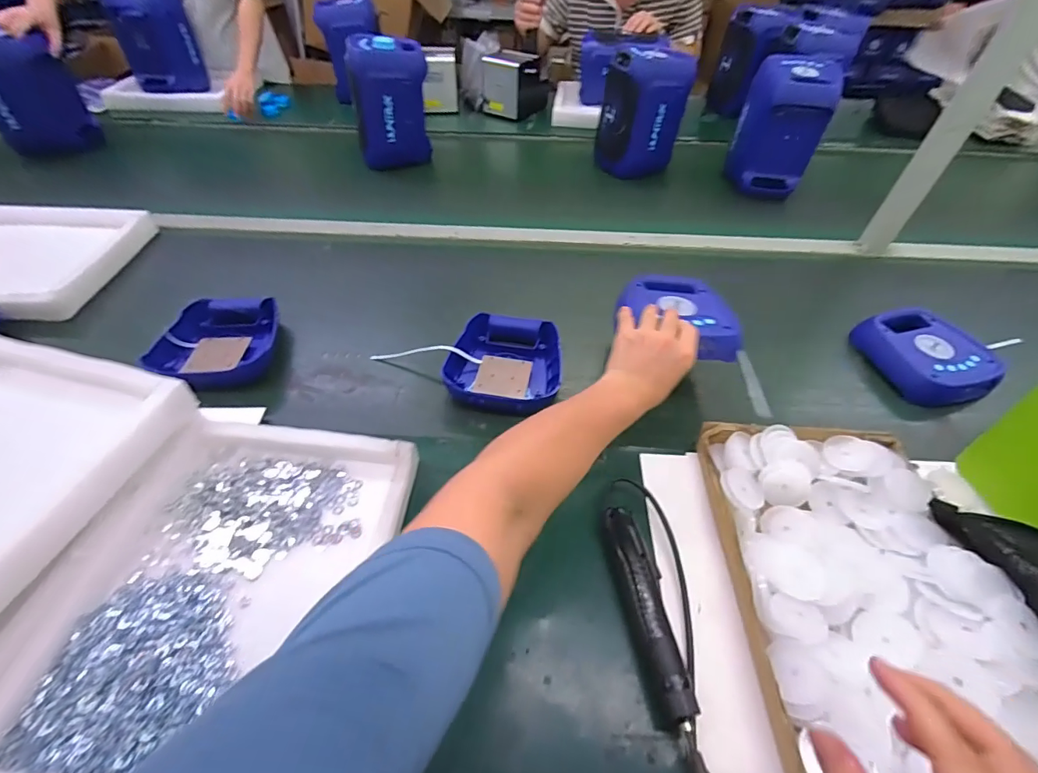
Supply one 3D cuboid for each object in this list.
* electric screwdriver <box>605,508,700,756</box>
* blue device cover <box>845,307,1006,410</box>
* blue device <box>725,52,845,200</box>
[{"bbox_3d":[0.127,0.225,0.458,0.036,0.037,0.209,-5,48,-6],"label":"electric screwdriver"},{"bbox_3d":[0.635,-0.047,0.712,0.154,0.051,0.171,-6,48,-7],"label":"blue device cover"},{"bbox_3d":[0.575,-0.572,1.027,0.170,0.251,0.119,19,50,15],"label":"blue device"}]

